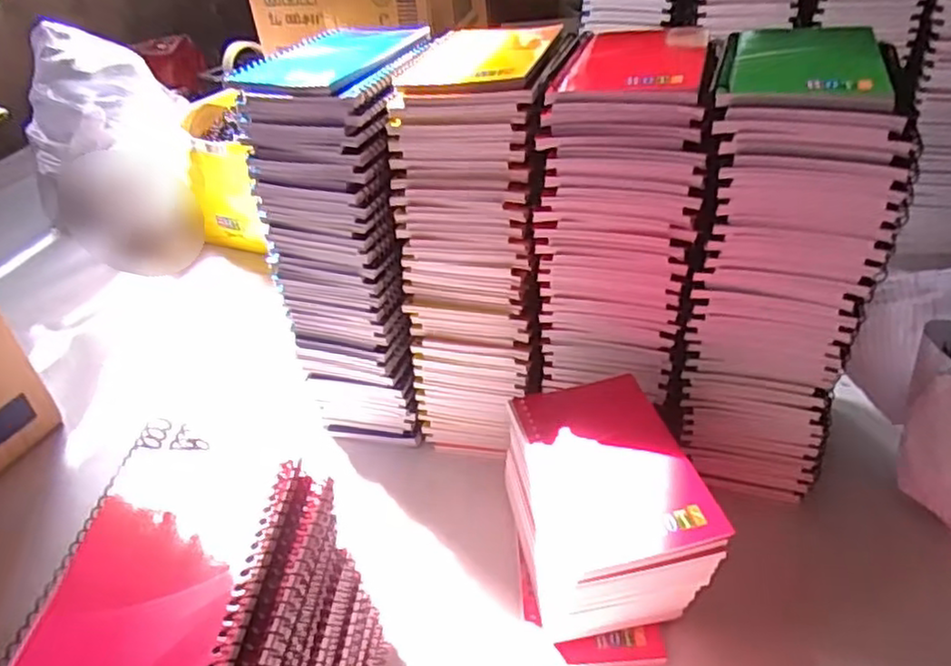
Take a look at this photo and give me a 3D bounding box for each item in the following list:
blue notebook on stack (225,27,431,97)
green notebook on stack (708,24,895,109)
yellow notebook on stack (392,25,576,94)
[{"bbox_3d":[-0.093,-0.192,0.473,0.094,0.008,0.138,11,41,23],"label":"blue notebook on stack"},{"bbox_3d":[0.184,-0.154,0.383,0.086,0.009,0.124,9,40,20],"label":"green notebook on stack"},{"bbox_3d":[0.008,-0.180,0.446,0.095,0.007,0.119,6,40,18],"label":"yellow notebook on stack"}]

